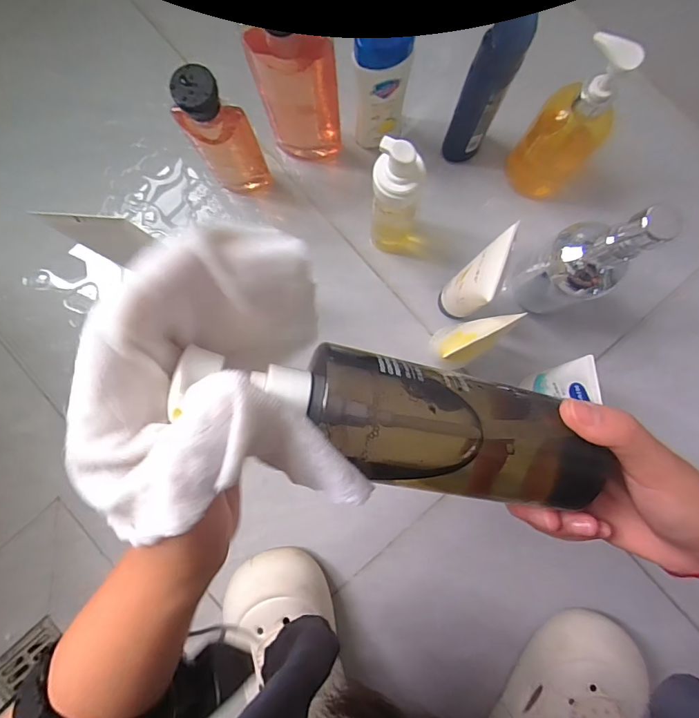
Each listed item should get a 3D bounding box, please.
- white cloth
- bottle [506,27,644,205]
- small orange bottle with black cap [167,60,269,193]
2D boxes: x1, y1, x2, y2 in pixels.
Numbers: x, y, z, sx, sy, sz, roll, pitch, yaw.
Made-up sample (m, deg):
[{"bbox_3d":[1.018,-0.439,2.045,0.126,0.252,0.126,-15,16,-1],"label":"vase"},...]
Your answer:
[{"bbox_3d":[-0.058,0.012,0.175,0.101,0.061,0.106,-12,86,0],"label":"white cloth"},{"bbox_3d":[0.218,-0.227,0.418,0.053,0.183,0.068,-45,87,-2],"label":"bottle"},{"bbox_3d":[-0.128,-0.225,0.438,0.057,0.168,0.033,-20,86,-1],"label":"small orange bottle with black cap"}]

